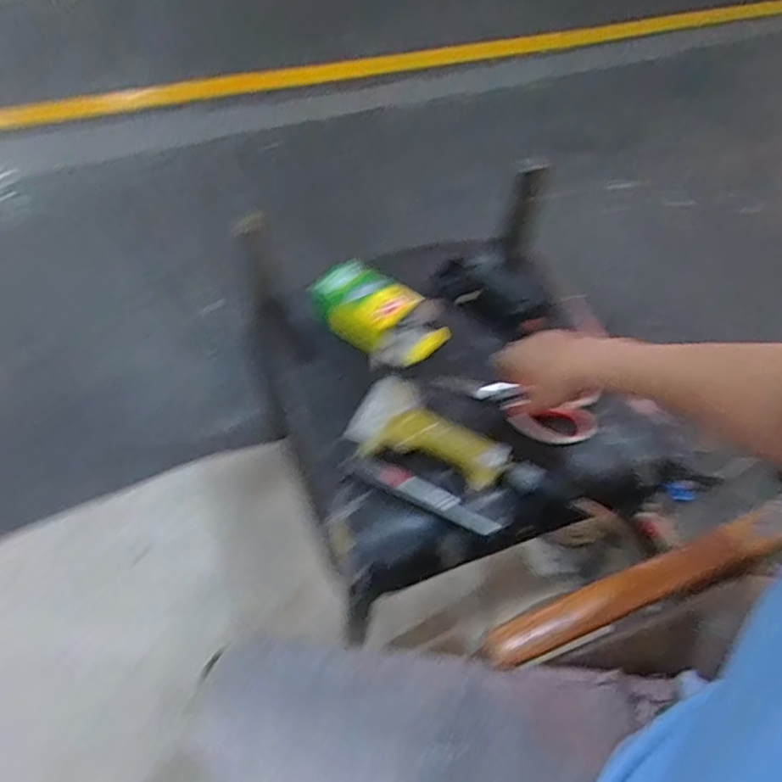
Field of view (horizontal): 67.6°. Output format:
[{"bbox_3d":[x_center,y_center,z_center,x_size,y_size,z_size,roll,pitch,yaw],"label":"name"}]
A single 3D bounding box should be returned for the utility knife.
[{"bbox_3d":[0.040,0.110,0.632,0.160,0.017,0.027,22,54,17],"label":"utility knife"}]

